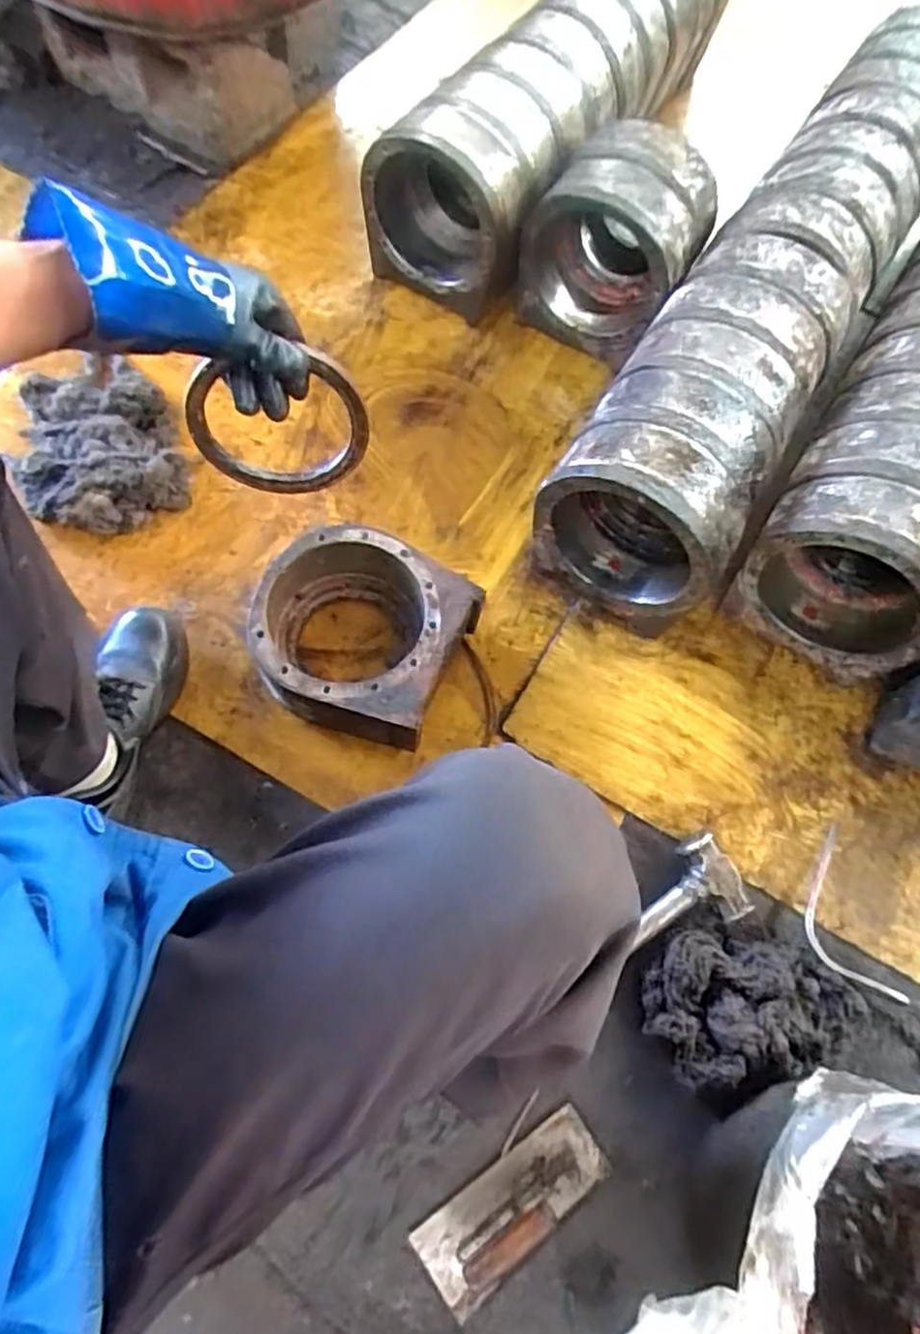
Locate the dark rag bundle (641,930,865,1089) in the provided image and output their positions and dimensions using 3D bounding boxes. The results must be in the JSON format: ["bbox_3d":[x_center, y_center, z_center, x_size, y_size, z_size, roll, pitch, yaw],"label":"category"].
[{"bbox_3d":[0.318,0.370,0.788,0.232,0.058,0.151,6,69,-1],"label":"dark rag bundle"}]

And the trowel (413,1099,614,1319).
[{"bbox_3d":[0.057,0.538,0.699,0.203,0.057,0.087,-32,74,-15],"label":"trowel"}]

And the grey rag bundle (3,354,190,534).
[{"bbox_3d":[-0.488,-0.306,0.954,0.207,0.054,0.273,-23,72,-14],"label":"grey rag bundle"}]

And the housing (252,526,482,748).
[{"bbox_3d":[-0.122,-0.039,0.874,0.232,0.113,0.225,25,69,6],"label":"housing"}]

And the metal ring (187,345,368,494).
[{"bbox_3d":[-0.160,-0.211,0.644,0.154,0.147,0.014,-10,57,1],"label":"metal ring"}]

